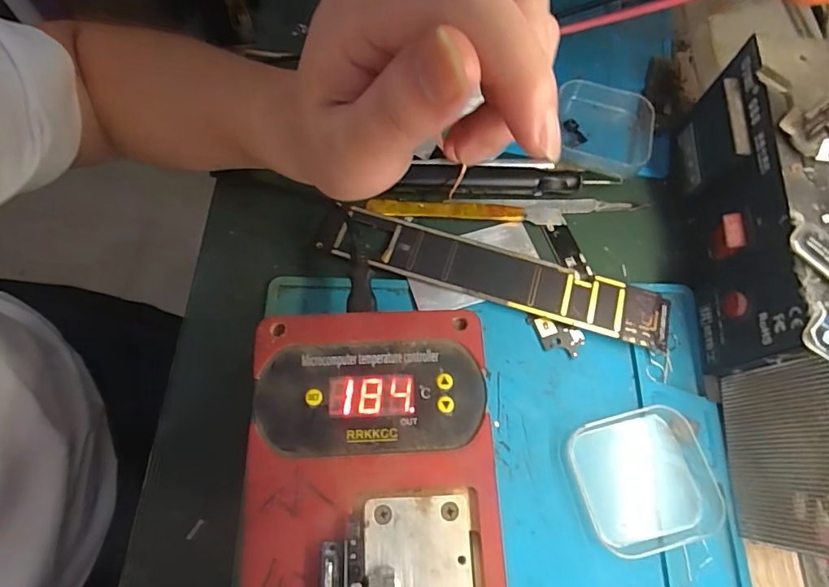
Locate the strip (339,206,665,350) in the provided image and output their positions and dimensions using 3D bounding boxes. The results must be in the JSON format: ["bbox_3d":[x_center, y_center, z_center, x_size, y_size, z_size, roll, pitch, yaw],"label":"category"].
[{"bbox_3d":[0.049,-0.011,0.289,0.194,0.007,0.034,17,70,5],"label":"strip"}]

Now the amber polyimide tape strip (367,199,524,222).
[{"bbox_3d":[0.020,-0.052,0.307,0.095,0.005,0.012,2,69,-1],"label":"amber polyimide tape strip"}]

